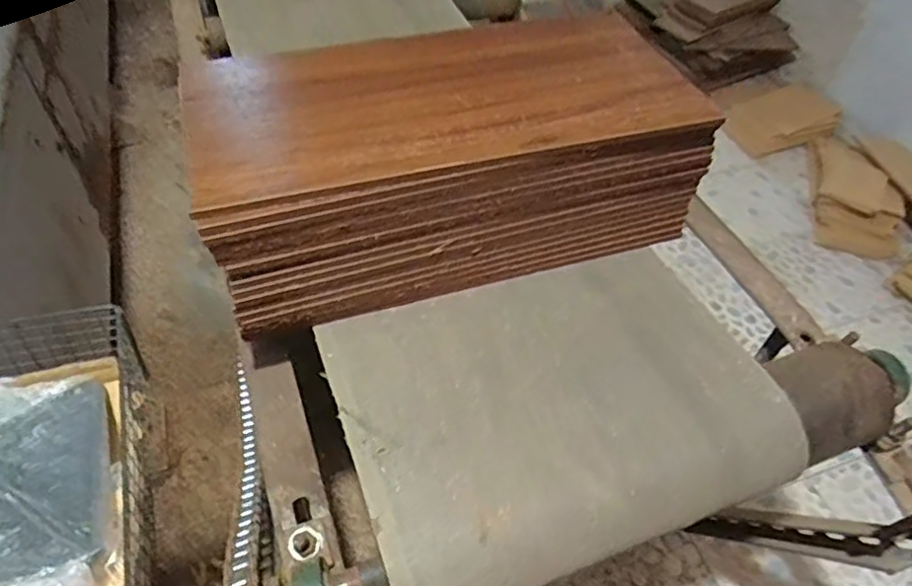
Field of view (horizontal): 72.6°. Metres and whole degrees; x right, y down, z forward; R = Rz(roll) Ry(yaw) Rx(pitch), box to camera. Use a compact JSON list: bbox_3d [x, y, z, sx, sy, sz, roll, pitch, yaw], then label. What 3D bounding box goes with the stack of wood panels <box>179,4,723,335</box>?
[{"bbox_3d":[-0.016,-0.162,0.672,0.473,0.166,0.273,-12,52,-16],"label":"stack of wood panels"}]

